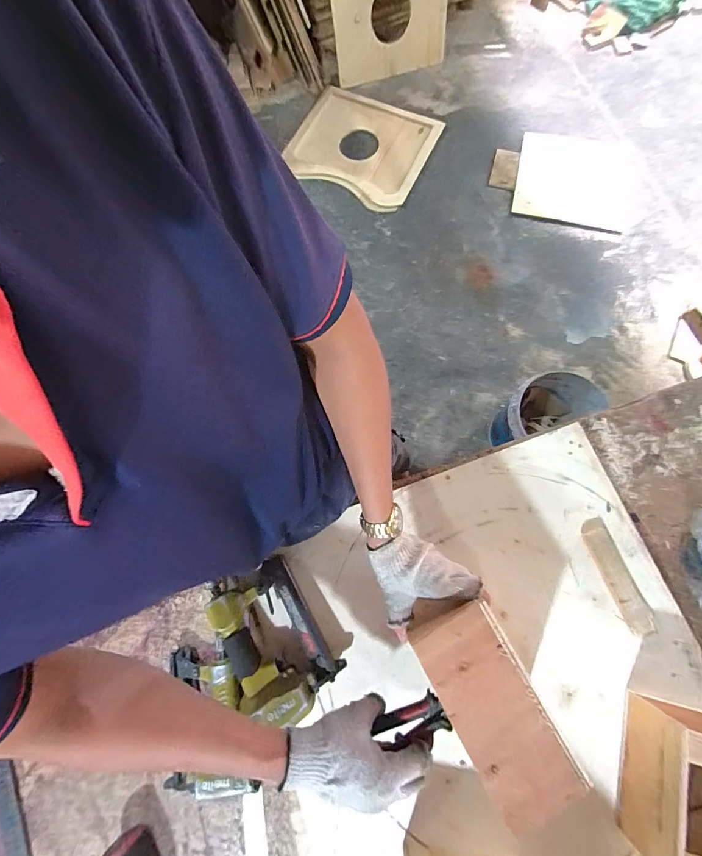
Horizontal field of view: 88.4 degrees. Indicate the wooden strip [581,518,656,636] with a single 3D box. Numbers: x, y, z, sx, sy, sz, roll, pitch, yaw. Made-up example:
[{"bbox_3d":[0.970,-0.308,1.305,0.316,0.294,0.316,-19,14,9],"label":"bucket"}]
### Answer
[{"bbox_3d":[0.404,0.224,0.548,0.044,0.013,0.164,-19,71,-4],"label":"wooden strip"}]

